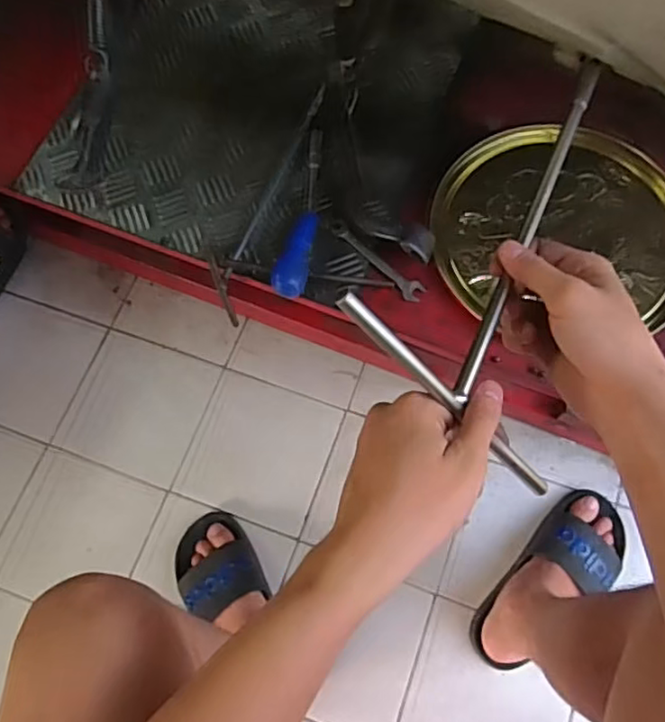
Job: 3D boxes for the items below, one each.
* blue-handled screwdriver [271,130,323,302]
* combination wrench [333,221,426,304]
[{"bbox_3d":[-0.030,-0.155,0.643,0.032,0.025,0.218,5,59,4],"label":"blue-handled screwdriver"},{"bbox_3d":[0.044,-0.103,0.634,0.121,0.005,0.022,40,77,14],"label":"combination wrench"}]

